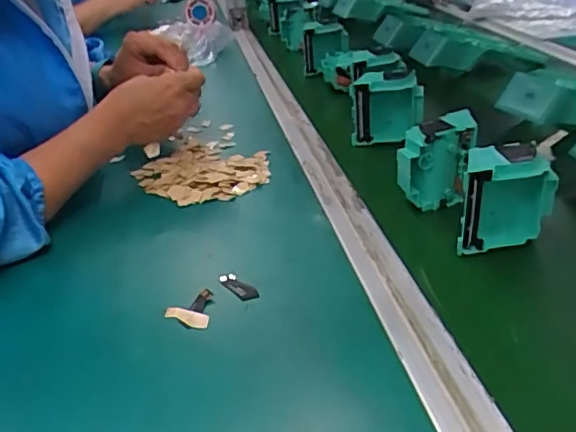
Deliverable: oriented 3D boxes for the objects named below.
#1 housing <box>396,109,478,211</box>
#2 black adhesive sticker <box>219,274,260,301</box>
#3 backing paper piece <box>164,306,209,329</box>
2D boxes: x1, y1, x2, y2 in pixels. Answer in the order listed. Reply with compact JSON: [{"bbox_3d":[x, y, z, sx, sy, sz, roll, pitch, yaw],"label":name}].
[{"bbox_3d":[0.131,-0.048,0.511,0.066,0.077,0.037,-1,30,7],"label":"housing"},{"bbox_3d":[-0.038,0.053,0.437,0.013,0.004,0.042,-25,35,-31],"label":"black adhesive sticker"},{"bbox_3d":[-0.073,0.071,0.412,0.039,0.005,0.011,11,33,26],"label":"backing paper piece"}]

